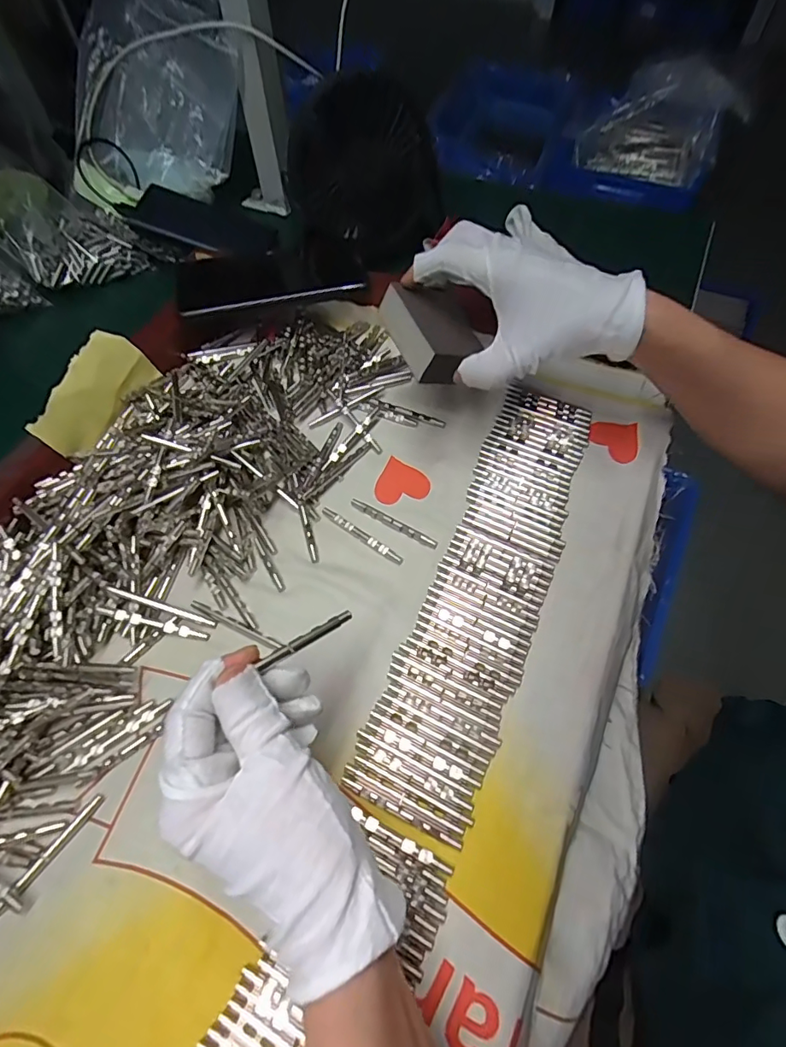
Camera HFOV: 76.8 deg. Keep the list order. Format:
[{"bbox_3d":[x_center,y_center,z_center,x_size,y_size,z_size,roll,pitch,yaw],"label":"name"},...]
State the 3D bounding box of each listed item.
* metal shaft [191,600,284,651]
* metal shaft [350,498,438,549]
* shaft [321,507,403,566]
[{"bbox_3d":[-0.100,0.063,0.313,0.066,0.004,0.007,23,64,13],"label":"metal shaft"},{"bbox_3d":[0.000,-0.001,0.345,0.069,0.004,0.006,28,65,16],"label":"metal shaft"},{"bbox_3d":[-0.022,0.007,0.342,0.069,0.004,0.006,33,67,18],"label":"shaft"}]

